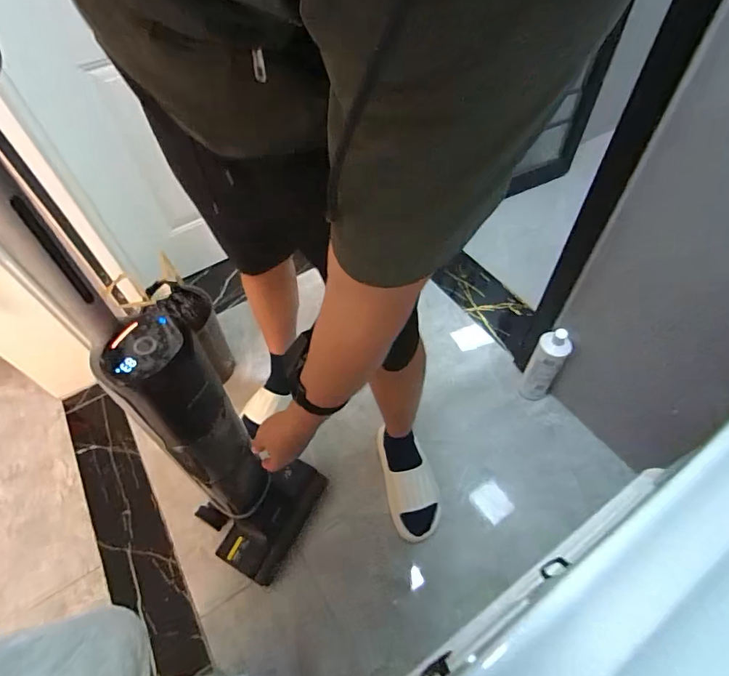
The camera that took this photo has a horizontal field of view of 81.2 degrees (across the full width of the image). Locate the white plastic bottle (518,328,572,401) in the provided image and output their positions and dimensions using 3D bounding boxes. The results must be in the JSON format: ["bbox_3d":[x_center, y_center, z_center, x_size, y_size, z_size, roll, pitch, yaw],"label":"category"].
[{"bbox_3d":[0.471,0.079,1.125,0.082,0.249,0.068,27,57,20],"label":"white plastic bottle"}]

